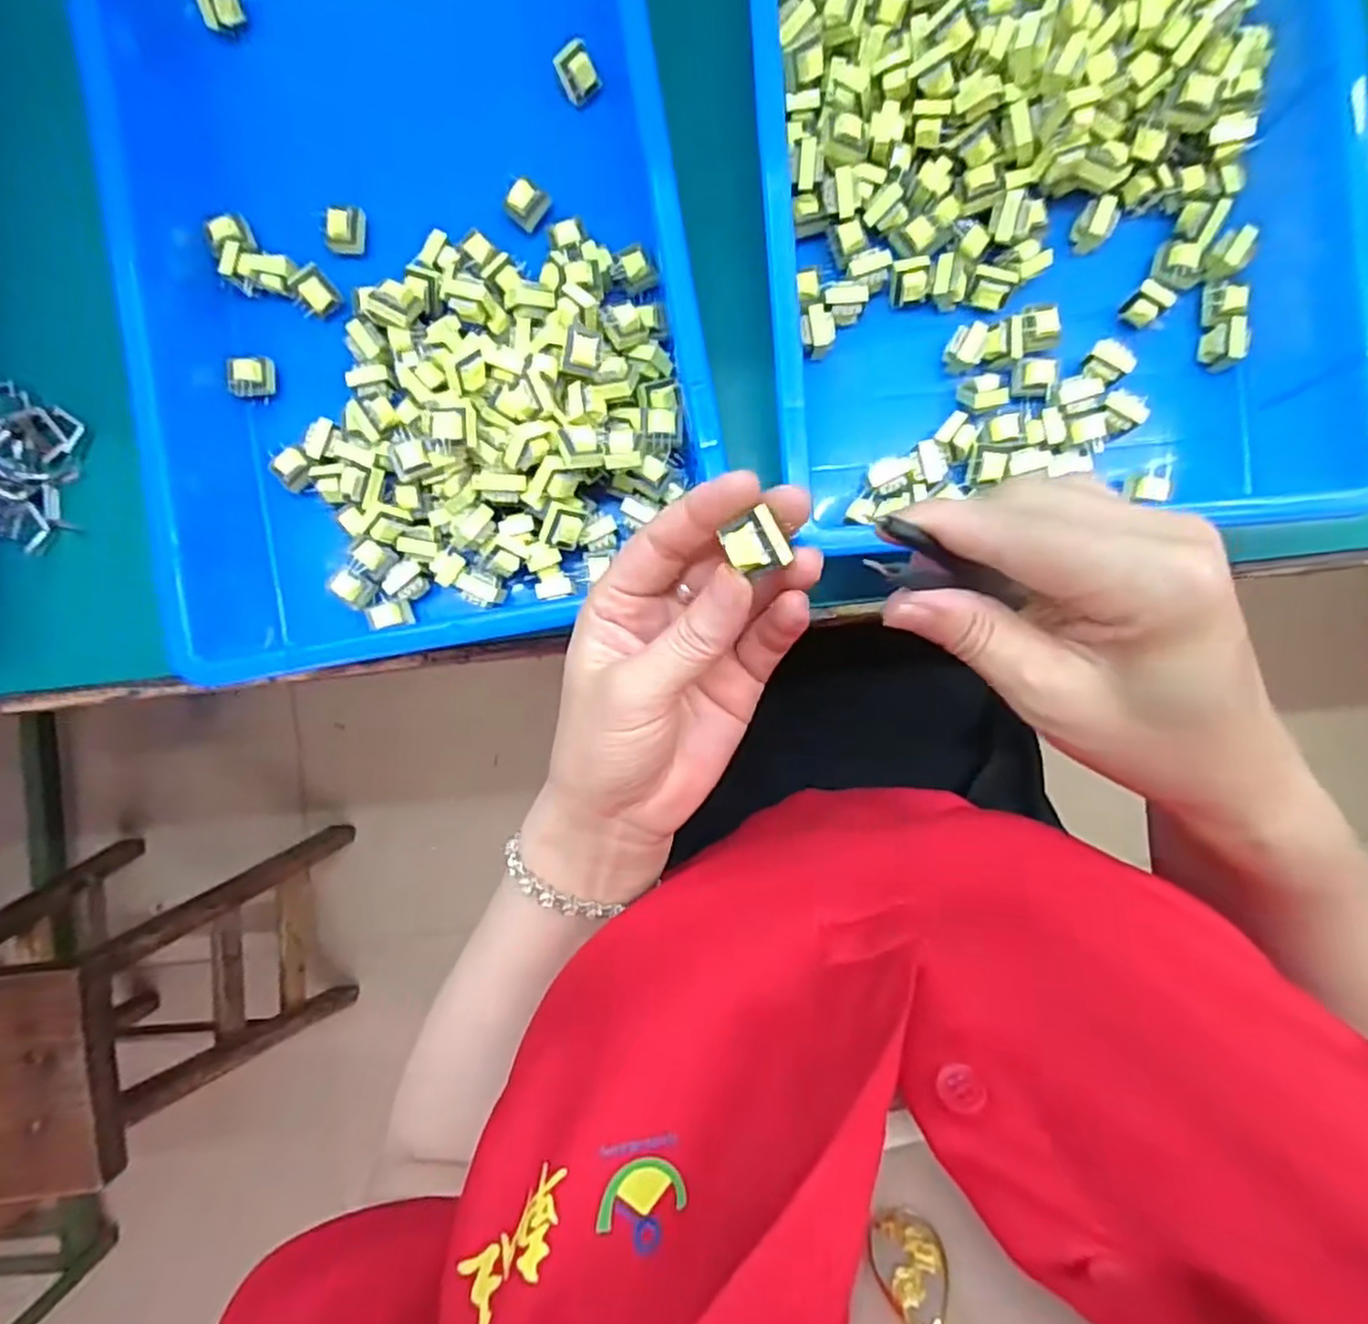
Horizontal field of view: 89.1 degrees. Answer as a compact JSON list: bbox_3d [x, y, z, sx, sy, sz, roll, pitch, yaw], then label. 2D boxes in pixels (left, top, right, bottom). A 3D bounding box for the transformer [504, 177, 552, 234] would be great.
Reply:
[{"bbox_3d":[-0.078,-0.226,0.343,0.014,0.013,0.020,40,91,1],"label":"transformer"}]

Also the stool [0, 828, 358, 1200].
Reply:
[{"bbox_3d":[-0.691,0.406,0.841,0.345,0.428,0.268,-7,90,1],"label":"stool"}]

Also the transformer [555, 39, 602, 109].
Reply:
[{"bbox_3d":[-0.052,-0.289,0.341,0.021,0.016,0.015,-39,89,1],"label":"transformer"}]

